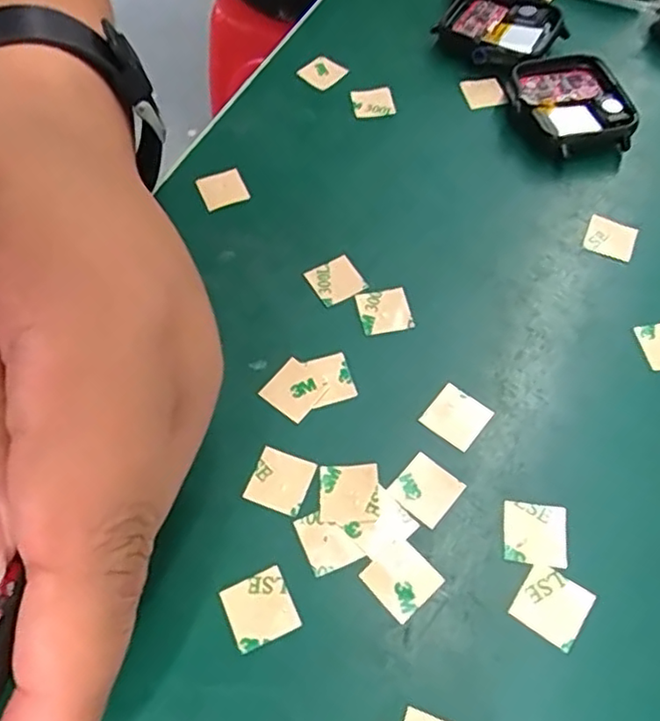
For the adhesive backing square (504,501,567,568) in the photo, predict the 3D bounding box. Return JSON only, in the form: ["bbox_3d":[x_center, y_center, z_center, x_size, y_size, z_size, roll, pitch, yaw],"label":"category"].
[{"bbox_3d":[0.051,0.044,0.159,0.015,0.004,0.015,6,58,8],"label":"adhesive backing square"}]

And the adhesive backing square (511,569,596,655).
[{"bbox_3d":[0.053,0.058,0.151,0.015,0.004,0.015,30,69,20],"label":"adhesive backing square"}]

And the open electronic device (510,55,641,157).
[{"bbox_3d":[0.087,-0.092,0.233,0.036,0.014,0.044,-12,60,-6],"label":"open electronic device"}]

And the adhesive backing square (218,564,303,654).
[{"bbox_3d":[-0.017,0.059,0.152,0.015,0.004,0.015,-23,60,-11],"label":"adhesive backing square"}]

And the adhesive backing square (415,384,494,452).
[{"bbox_3d":[0.035,0.016,0.177,0.015,0.004,0.015,37,71,14],"label":"adhesive backing square"}]

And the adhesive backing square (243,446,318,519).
[{"bbox_3d":[-0.013,0.032,0.168,0.015,0.004,0.015,20,62,11],"label":"adhesive backing square"}]

